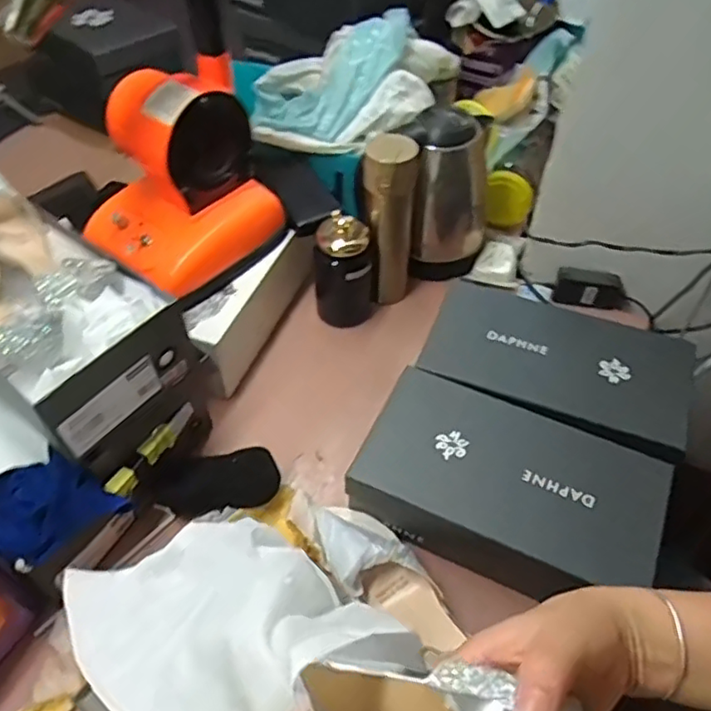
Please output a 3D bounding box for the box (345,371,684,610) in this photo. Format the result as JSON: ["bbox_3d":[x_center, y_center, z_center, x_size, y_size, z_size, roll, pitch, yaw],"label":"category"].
[{"bbox_3d":[0.156,0.143,0.659,0.291,0.089,0.171,23,54,17],"label":"box"}]

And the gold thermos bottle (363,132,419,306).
[{"bbox_3d":[0.046,-0.174,0.840,0.072,0.238,0.072,6,51,4],"label":"gold thermos bottle"}]

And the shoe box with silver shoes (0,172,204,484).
[{"bbox_3d":[-0.326,-0.038,0.648,0.301,0.159,0.157,32,57,23],"label":"shoe box with silver shoes"}]

